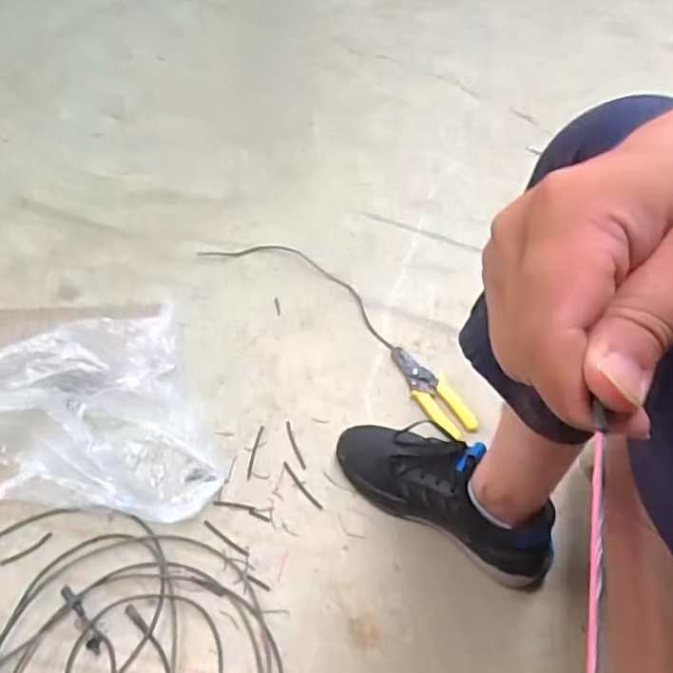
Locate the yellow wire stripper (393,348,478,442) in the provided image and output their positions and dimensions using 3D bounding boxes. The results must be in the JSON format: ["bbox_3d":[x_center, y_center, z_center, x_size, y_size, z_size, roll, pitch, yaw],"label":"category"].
[{"bbox_3d":[0.137,0.077,0.822,0.056,0.011,0.167,-29,61,-24],"label":"yellow wire stripper"}]

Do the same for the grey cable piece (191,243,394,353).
[{"bbox_3d":[-0.050,-0.093,0.919,0.354,0.011,0.095,26,55,14],"label":"grey cable piece"}]

